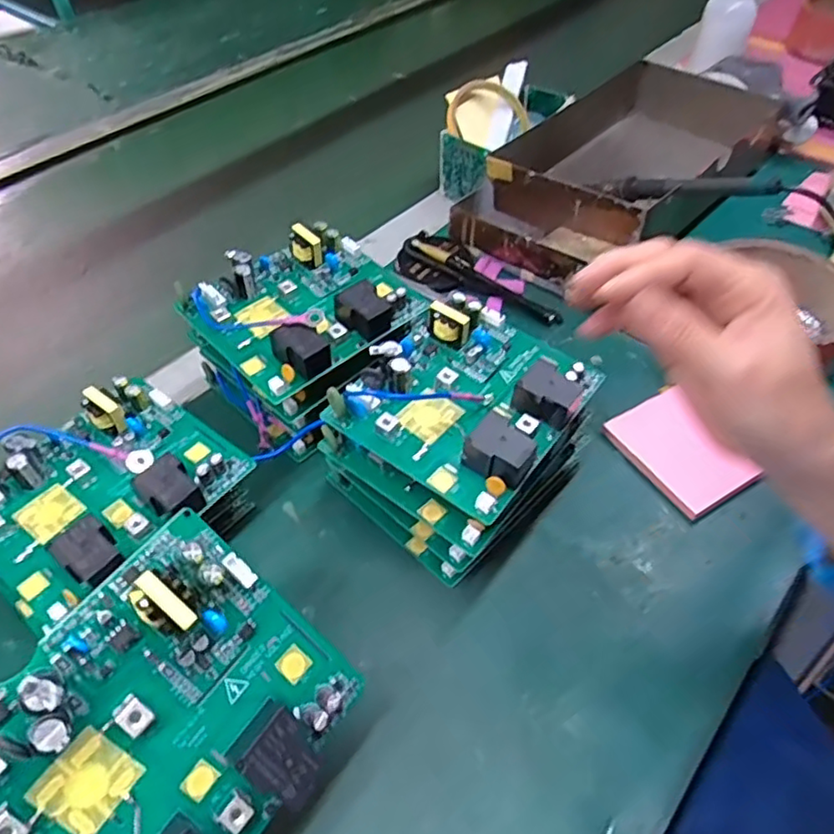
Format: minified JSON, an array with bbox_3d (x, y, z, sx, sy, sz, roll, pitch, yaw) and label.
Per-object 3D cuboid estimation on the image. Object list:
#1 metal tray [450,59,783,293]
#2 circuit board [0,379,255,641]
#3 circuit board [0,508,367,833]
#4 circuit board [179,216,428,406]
[{"bbox_3d":[0.205,-0.246,0.612,0.175,0.068,0.346,32,57,27],"label":"metal tray"},{"bbox_3d":[-0.176,0.038,0.349,0.104,0.028,0.132,27,55,24],"label":"circuit board"},{"bbox_3d":[-0.095,0.120,0.235,0.111,0.022,0.136,47,59,-9],"label":"circuit board"},{"bbox_3d":[-0.075,-0.080,0.419,0.132,0.032,0.109,-37,57,-27],"label":"circuit board"}]

